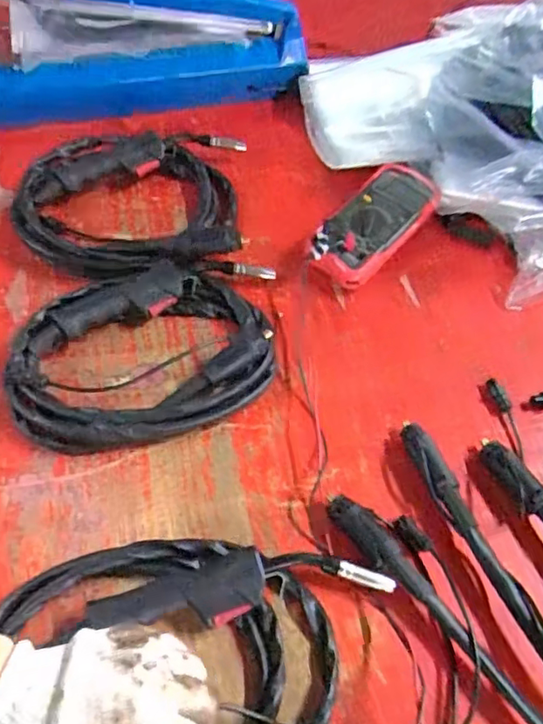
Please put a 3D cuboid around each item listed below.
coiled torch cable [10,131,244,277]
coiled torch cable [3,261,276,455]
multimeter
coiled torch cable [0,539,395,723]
[{"bbox_3d":[-0.191,-0.218,0.783,0.305,0.044,0.250,-5,59,-4],"label":"coiled torch cable"},{"bbox_3d":[-0.139,-0.015,0.652,0.301,0.047,0.222,-11,59,-8],"label":"coiled torch cable"},{"bbox_3d":[0.129,-0.179,0.758,0.099,0.051,0.209,37,65,20],"label":"multimeter"},{"bbox_3d":[-0.065,0.264,0.484,0.343,0.043,0.230,-7,59,-5],"label":"coiled torch cable"}]

